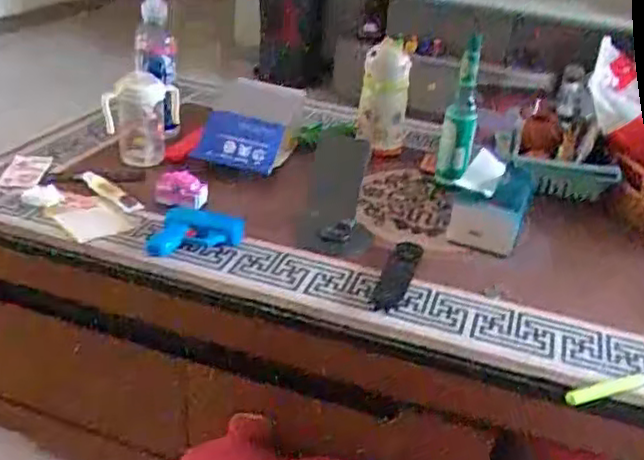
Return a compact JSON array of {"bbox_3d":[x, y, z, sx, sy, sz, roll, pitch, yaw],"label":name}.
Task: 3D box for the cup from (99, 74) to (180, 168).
[{"bbox_3d":[-0.278,-0.168,1.050,0.112,0.143,0.069,0,29,-11],"label":"cup"}]

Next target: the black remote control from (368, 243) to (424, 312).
[{"bbox_3d":[0.091,0.055,0.822,0.036,0.019,0.121,15,45,17],"label":"black remote control"}]

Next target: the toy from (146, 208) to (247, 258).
[{"bbox_3d":[-0.162,-0.004,0.881,0.119,0.043,0.075,3,29,-6],"label":"toy"}]

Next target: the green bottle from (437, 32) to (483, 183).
[{"bbox_3d":[0.213,-0.176,1.041,0.048,0.216,0.049,10,29,8],"label":"green bottle"}]

